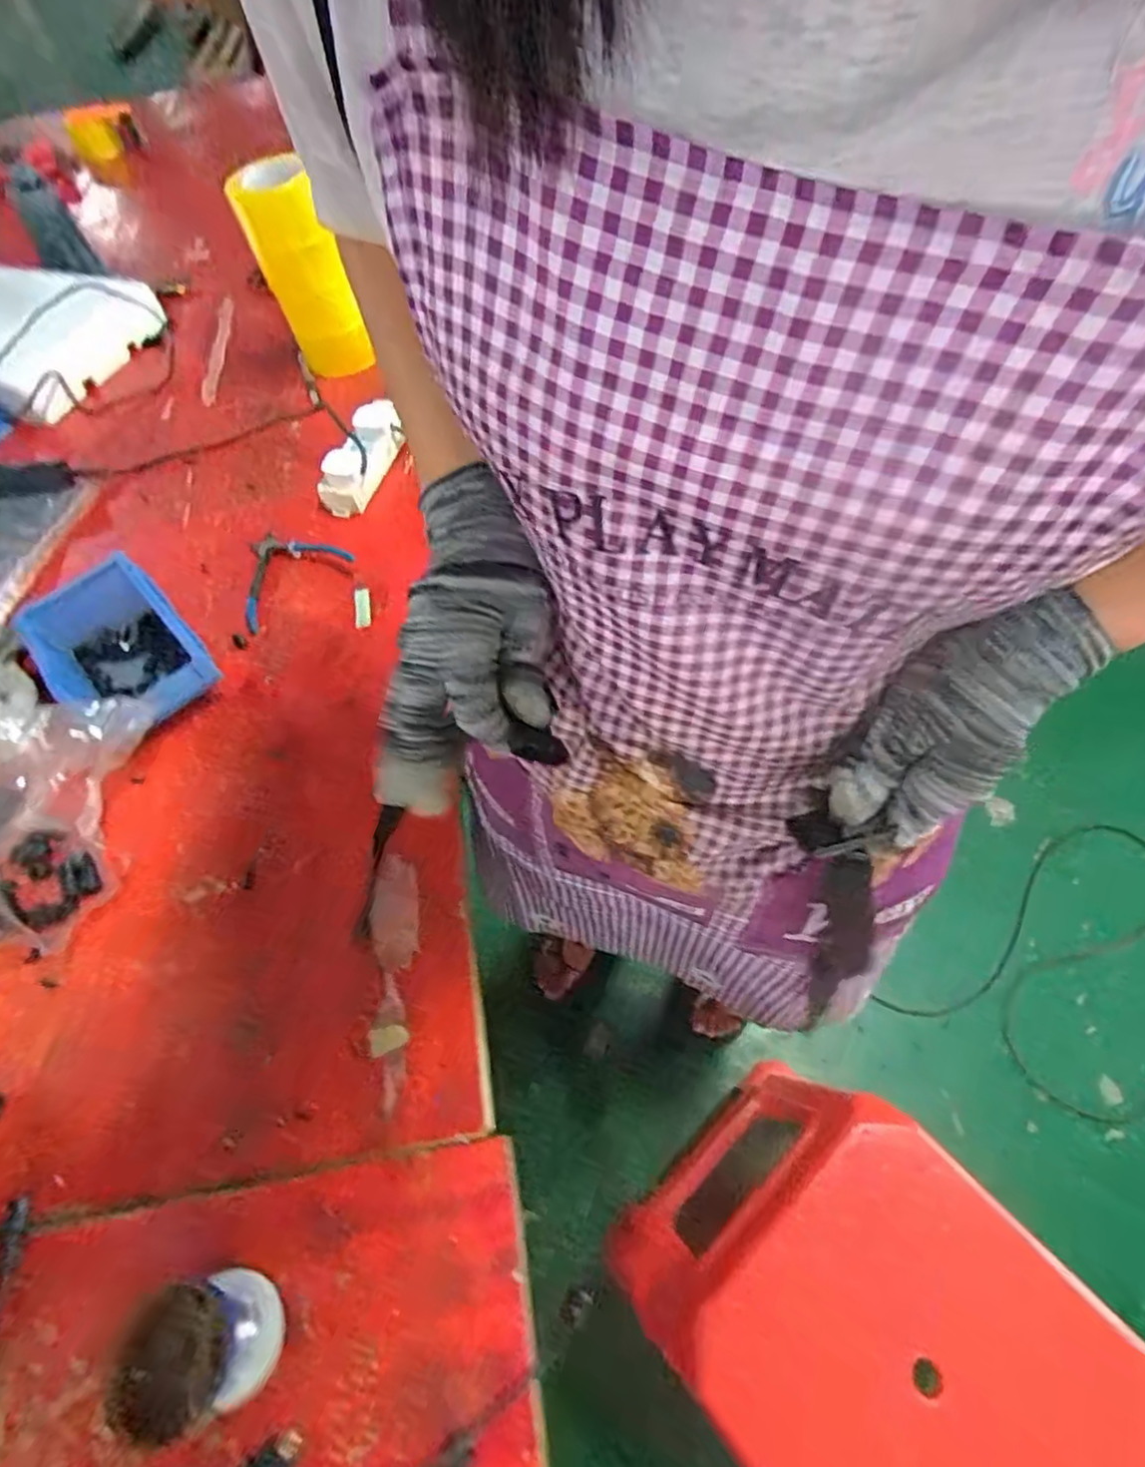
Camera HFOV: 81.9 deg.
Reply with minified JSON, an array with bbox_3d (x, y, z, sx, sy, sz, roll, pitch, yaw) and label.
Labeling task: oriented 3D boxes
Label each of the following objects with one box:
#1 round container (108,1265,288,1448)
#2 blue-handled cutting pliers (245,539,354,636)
[{"bbox_3d":[-0.211,0.349,0.378,0.062,0.074,0.071,-25,61,-11],"label":"round container"},{"bbox_3d":[-0.327,-0.187,0.747,0.135,0.014,0.118,-36,63,-17],"label":"blue-handled cutting pliers"}]

